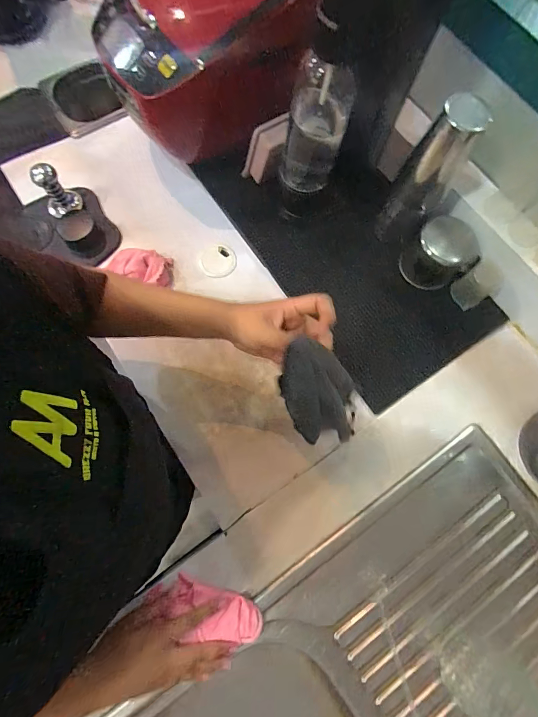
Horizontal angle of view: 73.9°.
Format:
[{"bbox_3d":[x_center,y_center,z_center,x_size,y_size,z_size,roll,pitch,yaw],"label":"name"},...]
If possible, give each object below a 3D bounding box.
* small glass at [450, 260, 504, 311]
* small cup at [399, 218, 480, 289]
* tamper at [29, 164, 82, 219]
[{"bbox_3d":[0.344,-0.119,0.595,0.054,0.063,0.059,-32,77,-11],"label":"small glass"},{"bbox_3d":[0.288,-0.173,0.610,0.093,0.086,0.103,-35,78,-12],"label":"small cup"},{"bbox_3d":[-0.360,-0.280,0.612,0.059,0.089,0.045,-39,80,-12],"label":"tamper"}]

